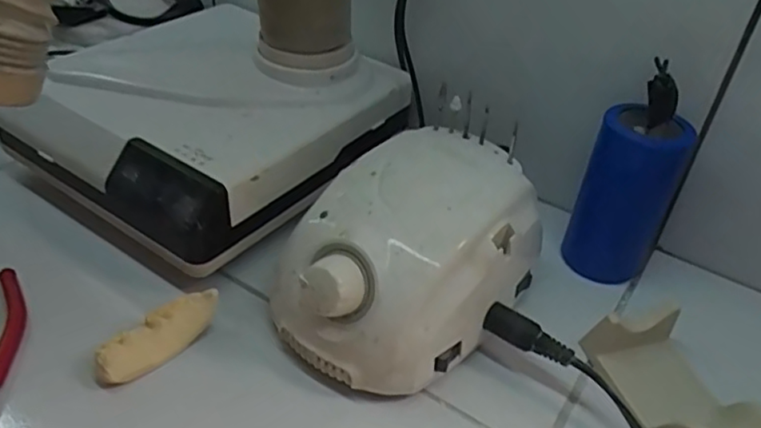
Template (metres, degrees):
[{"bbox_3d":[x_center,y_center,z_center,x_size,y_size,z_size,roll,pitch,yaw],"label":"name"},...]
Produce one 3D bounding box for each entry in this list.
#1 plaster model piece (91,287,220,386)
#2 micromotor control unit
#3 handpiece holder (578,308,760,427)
[{"bbox_3d":[-0.113,0.063,0.319,0.016,0.022,0.064,31,45,28],"label":"plaster model piece"},{"bbox_3d":[0.017,0.024,0.333,0.095,0.081,0.131,29,43,26],"label":"micromotor control unit"},{"bbox_3d":[0.146,0.088,0.310,0.053,0.031,0.088,-2,39,-10],"label":"handpiece holder"}]

